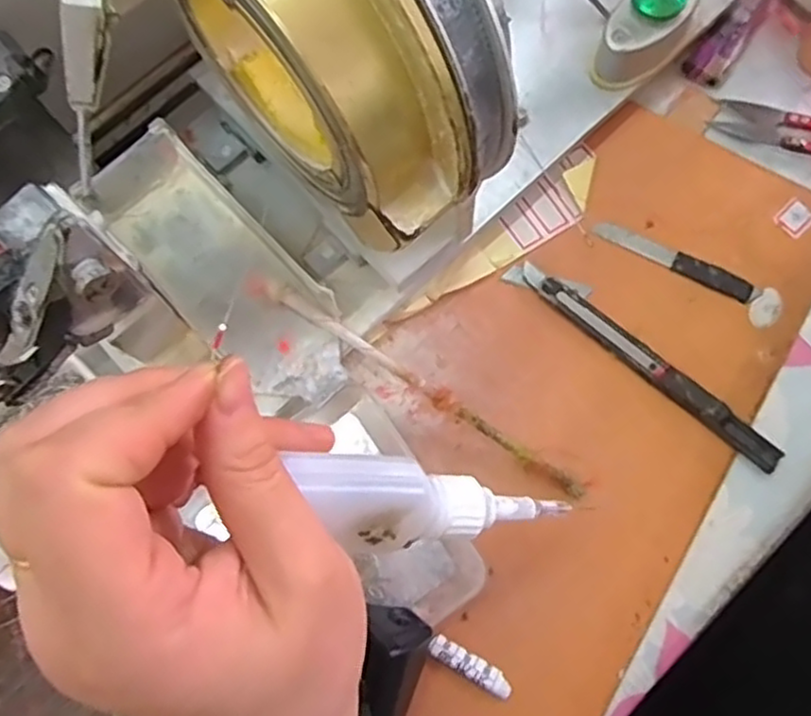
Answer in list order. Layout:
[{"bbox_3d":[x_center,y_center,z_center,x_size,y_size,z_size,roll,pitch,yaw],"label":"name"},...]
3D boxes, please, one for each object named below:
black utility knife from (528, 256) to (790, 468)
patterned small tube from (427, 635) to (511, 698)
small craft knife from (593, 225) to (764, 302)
[{"bbox_3d":[0.109,0.001,0.313,0.137,0.009,0.013,41,80,12],"label":"black utility knife"},{"bbox_3d":[0.027,0.126,0.285,0.036,0.005,0.009,29,78,9],"label":"patterned small tube"},{"bbox_3d":[0.127,-0.046,0.327,0.080,0.004,0.011,28,78,9],"label":"small craft knife"}]

